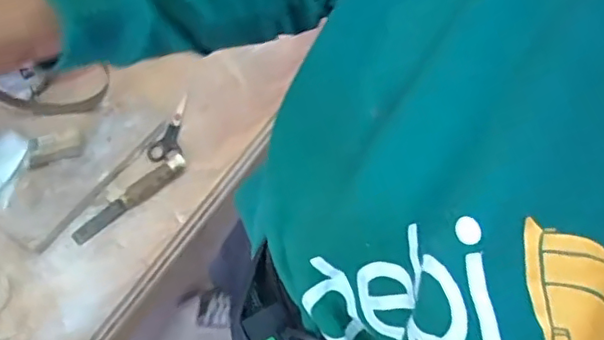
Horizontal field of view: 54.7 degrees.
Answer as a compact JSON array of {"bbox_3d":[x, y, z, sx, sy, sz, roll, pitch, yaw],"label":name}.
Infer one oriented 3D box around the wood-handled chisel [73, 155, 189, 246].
[{"bbox_3d":[-0.279,0.043,0.941,0.207,0.039,0.035,-35,70,-19],"label":"wood-handled chisel"}]

